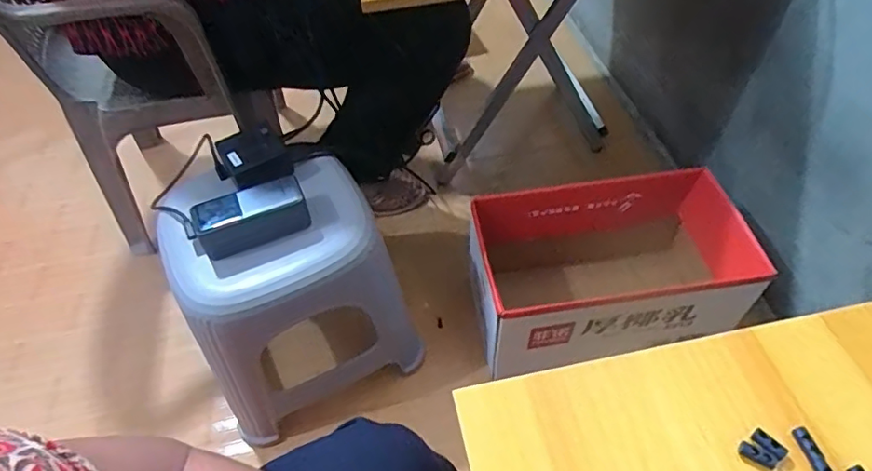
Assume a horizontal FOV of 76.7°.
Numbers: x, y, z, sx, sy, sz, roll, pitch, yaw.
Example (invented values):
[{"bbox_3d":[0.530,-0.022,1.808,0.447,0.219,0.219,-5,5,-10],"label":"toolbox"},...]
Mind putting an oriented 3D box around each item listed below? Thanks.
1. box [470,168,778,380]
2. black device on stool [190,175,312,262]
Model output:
[{"bbox_3d":[0.259,0.065,0.859,0.387,0.207,0.216,-8,51,-4],"label":"box"},{"bbox_3d":[-0.220,-0.025,0.658,0.125,0.050,0.060,-24,54,-15],"label":"black device on stool"}]

